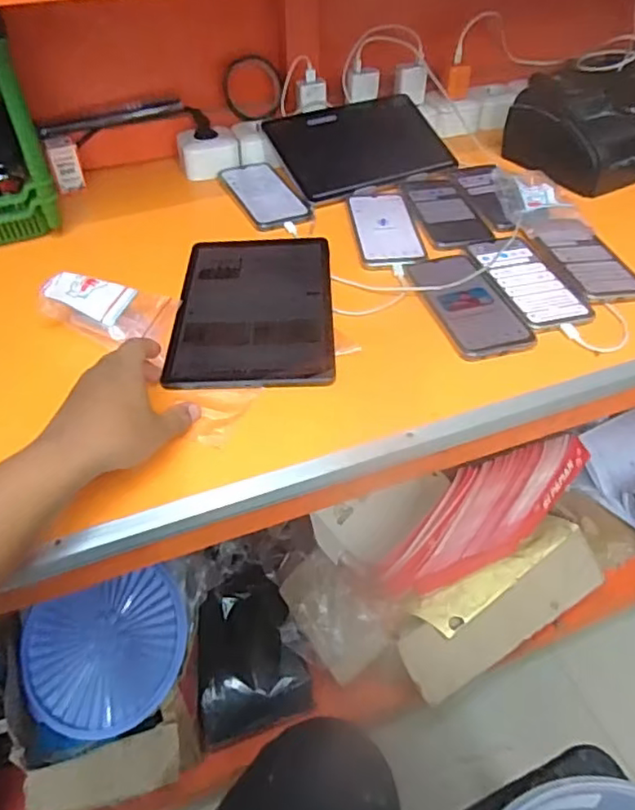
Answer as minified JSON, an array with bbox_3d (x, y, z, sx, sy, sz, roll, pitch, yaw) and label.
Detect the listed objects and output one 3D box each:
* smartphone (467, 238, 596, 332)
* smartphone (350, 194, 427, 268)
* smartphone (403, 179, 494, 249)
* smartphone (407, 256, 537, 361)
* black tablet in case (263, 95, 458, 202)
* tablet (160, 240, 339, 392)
[{"bbox_3d":[0.235,-0.143,0.680,0.080,0.004,0.171,-11,45,-11],"label":"smartphone"},{"bbox_3d":[0.085,-0.228,0.768,0.078,0.004,0.183,-3,45,-3],"label":"smartphone"},{"bbox_3d":[0.167,-0.257,0.798,0.077,0.011,0.181,-8,45,-9],"label":"smartphone"},{"bbox_3d":[0.161,-0.112,0.649,0.082,0.013,0.171,-9,45,-10],"label":"smartphone"},{"bbox_3d":[0.063,-0.384,0.878,0.267,0.020,0.172,-18,71,-25],"label":"black tablet in case"},{"bbox_3d":[-0.066,-0.109,0.646,0.161,0.014,0.242,-1,44,-1],"label":"tablet"}]

